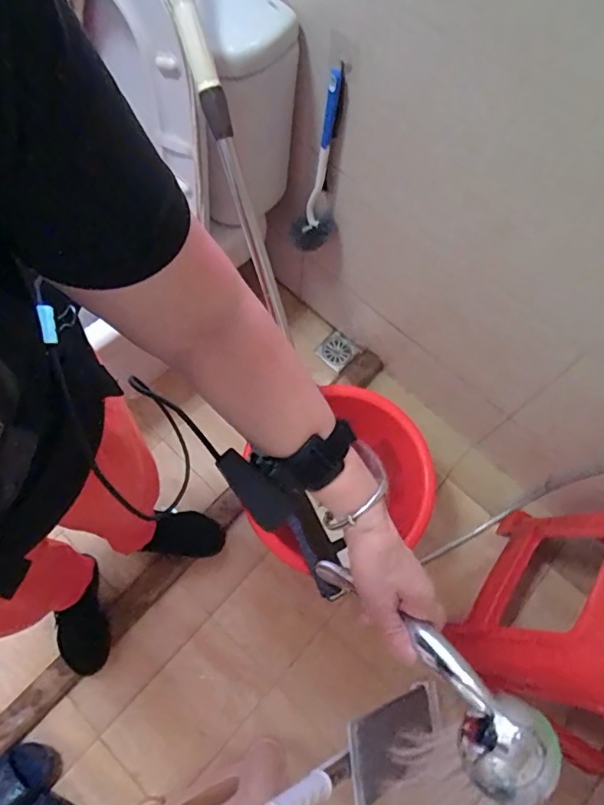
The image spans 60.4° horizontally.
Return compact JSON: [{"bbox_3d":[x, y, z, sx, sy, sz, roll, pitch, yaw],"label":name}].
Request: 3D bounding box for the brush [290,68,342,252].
[{"bbox_3d":[0.026,-0.400,0.932,0.083,0.377,0.066,4,70,-1],"label":"brush"}]

